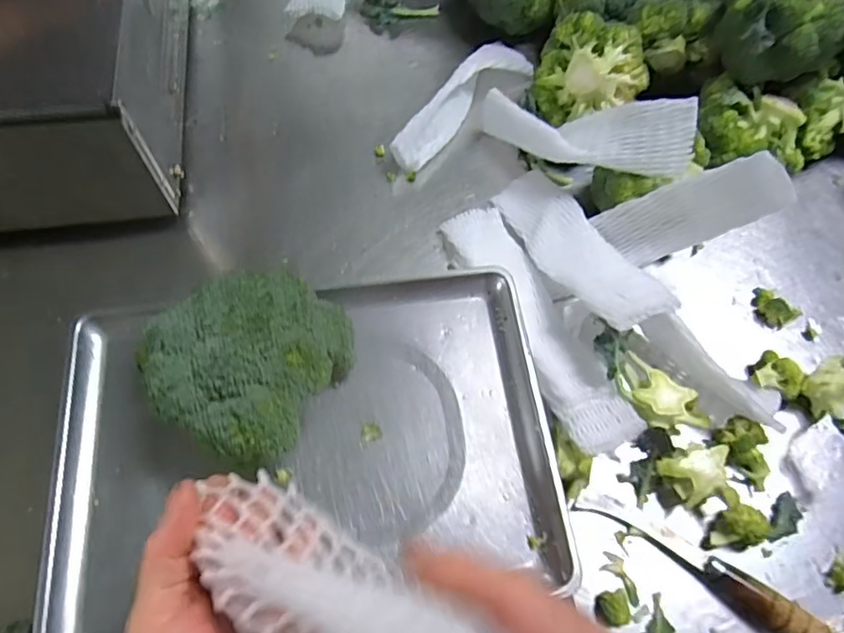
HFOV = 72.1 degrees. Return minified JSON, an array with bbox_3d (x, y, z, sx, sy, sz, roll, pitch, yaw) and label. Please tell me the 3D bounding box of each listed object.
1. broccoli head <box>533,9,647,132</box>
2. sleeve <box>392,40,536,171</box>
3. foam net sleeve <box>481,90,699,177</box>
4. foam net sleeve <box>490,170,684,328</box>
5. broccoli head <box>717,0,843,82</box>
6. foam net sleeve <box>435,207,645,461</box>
[{"bbox_3d":[0.183,-0.261,0.629,0.118,0.075,0.101,18,66,6],"label":"broccoli head"},{"bbox_3d":[0.047,-0.249,0.661,0.063,0.056,0.225,35,69,13],"label":"sleeve"},{"bbox_3d":[0.152,-0.187,0.577,0.230,0.044,0.061,21,66,37],"label":"foam net sleeve"},{"bbox_3d":[0.143,-0.070,0.558,0.064,0.026,0.237,-20,44,-8],"label":"foam net sleeve"},{"bbox_3d":[0.342,-0.275,0.559,0.092,0.088,0.099,6,65,0],"label":"broccoli head"},{"bbox_3d":[0.104,-0.001,0.551,0.071,0.057,0.281,-22,68,-12],"label":"foam net sleeve"}]

